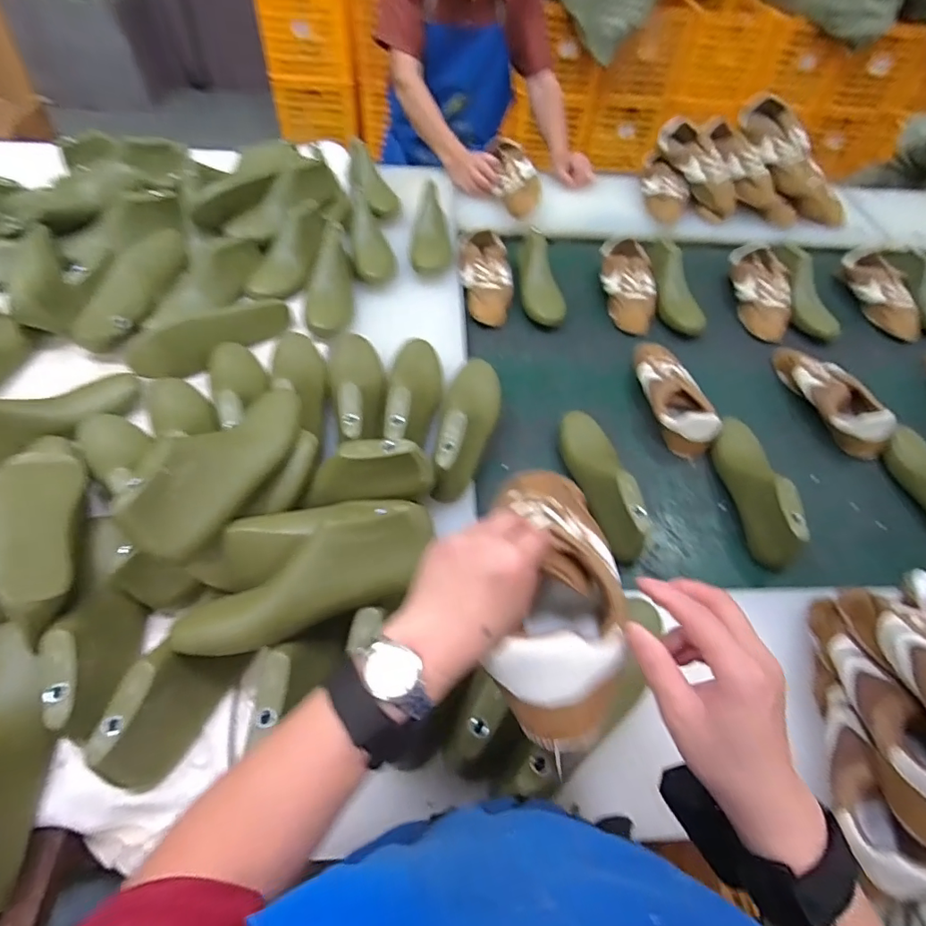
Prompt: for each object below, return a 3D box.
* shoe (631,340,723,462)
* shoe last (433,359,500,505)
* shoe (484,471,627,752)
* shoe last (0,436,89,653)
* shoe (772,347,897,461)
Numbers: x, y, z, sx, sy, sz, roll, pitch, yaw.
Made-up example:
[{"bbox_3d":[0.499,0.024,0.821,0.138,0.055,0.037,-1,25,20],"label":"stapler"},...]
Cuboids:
[{"bbox_3d":[0.345,-0.129,0.845,0.085,0.065,0.250,-4,55,-5],"label":"shoe"},{"bbox_3d":[0.005,-0.054,0.700,0.084,0.094,0.222,8,54,3],"label":"shoe last"},{"bbox_3d":[0.069,0.079,0.377,0.085,0.067,0.222,5,38,1],"label":"shoe"},{"bbox_3d":[-0.449,0.074,0.544,0.070,0.074,0.251,-21,58,-17],"label":"shoe last"},{"bbox_3d":[0.626,-0.122,0.866,0.071,0.067,0.246,-13,56,-12],"label":"shoe"}]

